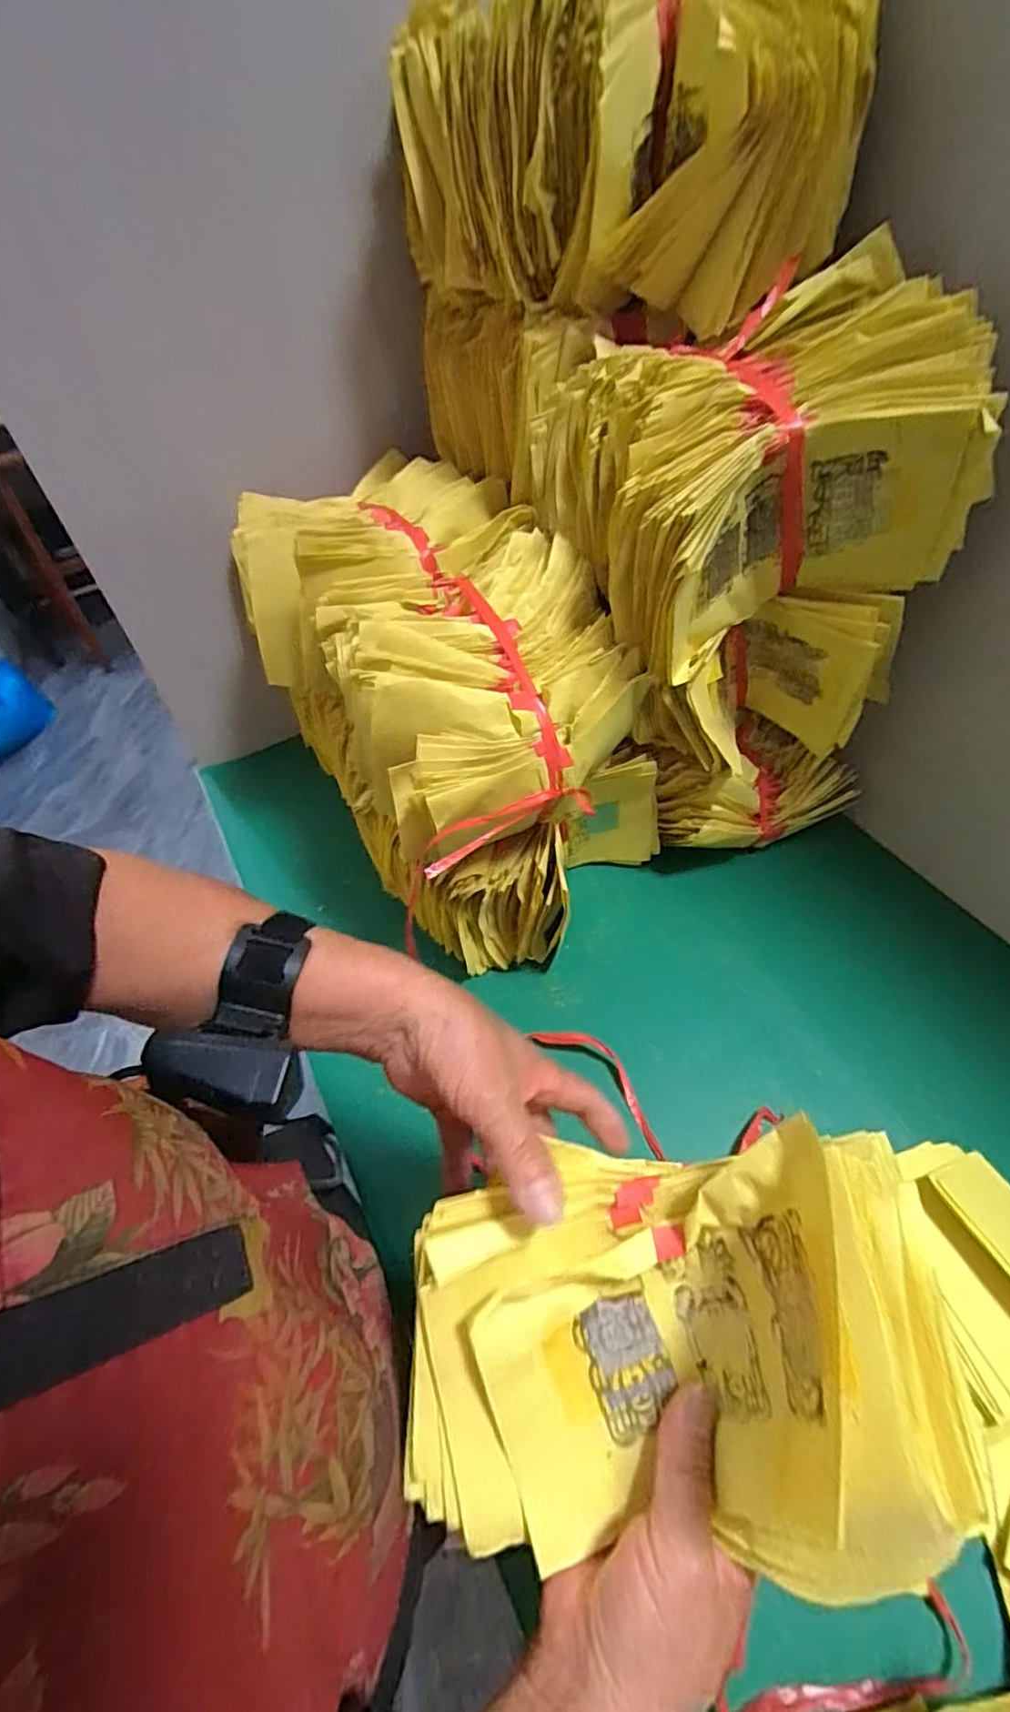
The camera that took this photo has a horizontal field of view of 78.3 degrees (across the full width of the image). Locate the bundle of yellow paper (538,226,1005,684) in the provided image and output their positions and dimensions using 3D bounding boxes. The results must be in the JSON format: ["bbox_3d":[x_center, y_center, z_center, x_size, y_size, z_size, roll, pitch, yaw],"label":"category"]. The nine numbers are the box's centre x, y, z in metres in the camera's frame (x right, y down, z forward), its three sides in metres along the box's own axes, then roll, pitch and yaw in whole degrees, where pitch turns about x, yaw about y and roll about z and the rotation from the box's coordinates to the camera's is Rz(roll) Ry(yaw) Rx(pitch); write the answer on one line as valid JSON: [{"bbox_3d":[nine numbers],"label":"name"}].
[{"bbox_3d":[0.167,-0.256,0.428,0.259,0.174,0.182,-9,52,-3],"label":"bundle of yellow paper"}]

